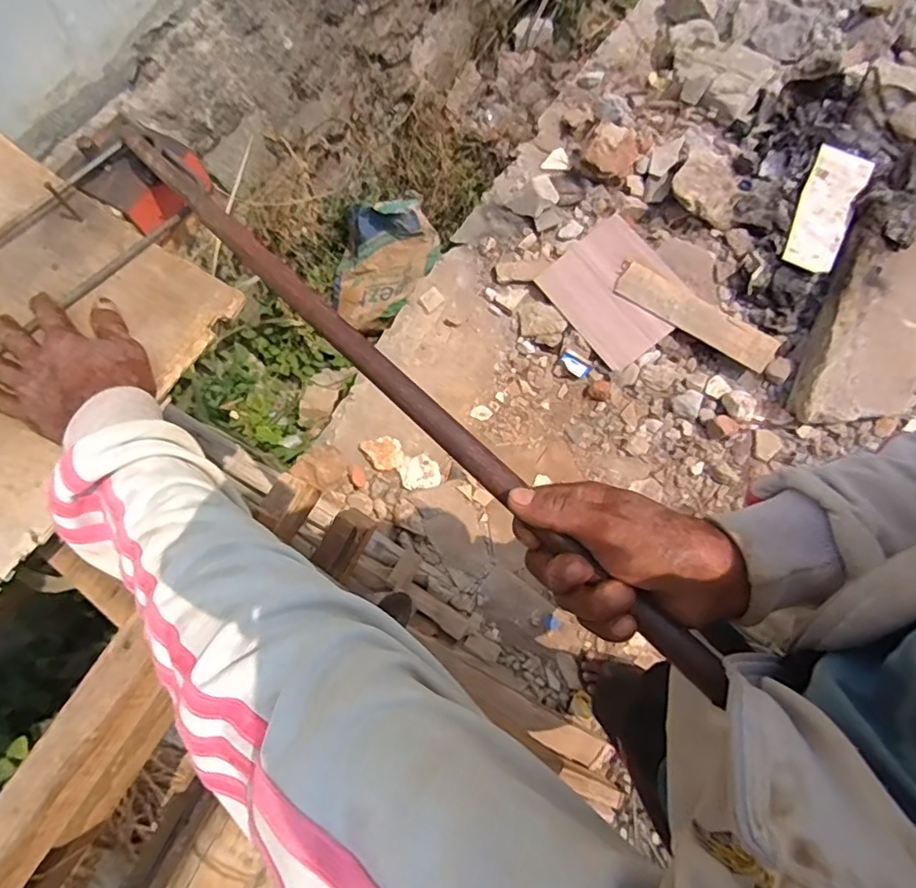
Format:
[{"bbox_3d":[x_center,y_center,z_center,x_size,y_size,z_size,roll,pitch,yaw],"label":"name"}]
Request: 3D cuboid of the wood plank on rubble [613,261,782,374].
[{"bbox_3d":[0.627,-0.339,1.524,0.436,0.015,0.090,33,108,10],"label":"wood plank on rubble"}]

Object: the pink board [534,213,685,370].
[{"bbox_3d":[0.422,-0.408,1.548,0.273,0.020,0.342,-41,83,11],"label":"pink board"}]

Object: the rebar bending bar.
[{"bbox_3d":[-0.070,-0.066,0.414,0.024,0.020,0.618,-43,72,-12],"label":"rebar bending bar"}]

